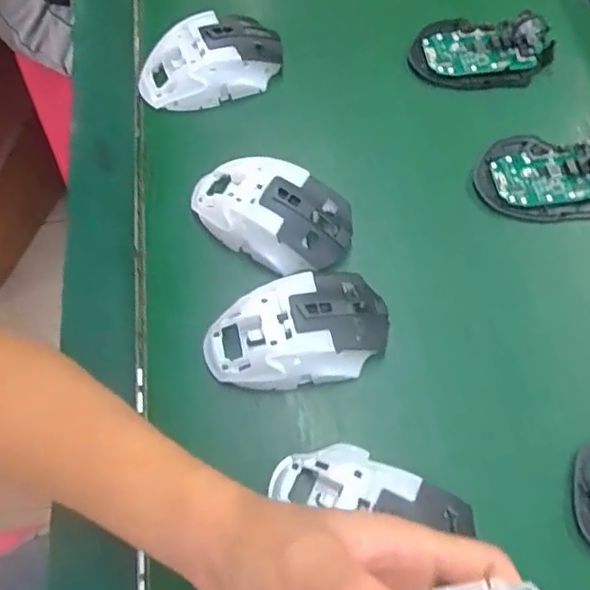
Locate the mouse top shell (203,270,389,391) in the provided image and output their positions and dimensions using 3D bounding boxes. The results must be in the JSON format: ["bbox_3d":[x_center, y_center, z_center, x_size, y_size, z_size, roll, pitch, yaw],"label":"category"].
[{"bbox_3d":[0.001,0.026,0.378,0.116,0.042,0.065,-15,65,-6],"label":"mouse top shell"}]

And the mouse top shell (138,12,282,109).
[{"bbox_3d":[-0.067,-0.185,0.475,0.113,0.041,0.060,-15,65,-6],"label":"mouse top shell"}]

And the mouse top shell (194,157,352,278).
[{"bbox_3d":[-0.017,-0.058,0.414,0.113,0.038,0.063,28,68,14],"label":"mouse top shell"}]

